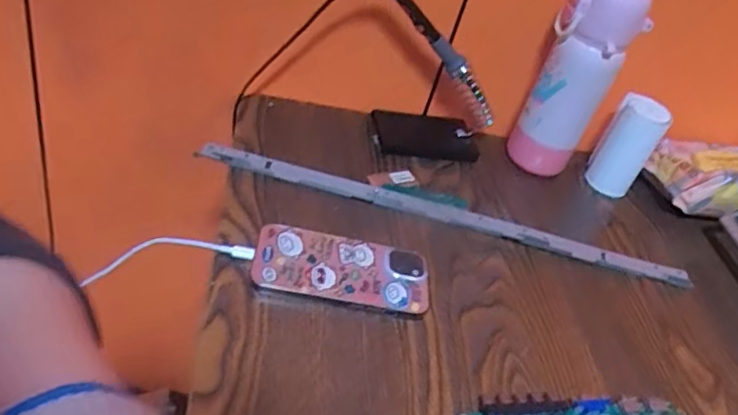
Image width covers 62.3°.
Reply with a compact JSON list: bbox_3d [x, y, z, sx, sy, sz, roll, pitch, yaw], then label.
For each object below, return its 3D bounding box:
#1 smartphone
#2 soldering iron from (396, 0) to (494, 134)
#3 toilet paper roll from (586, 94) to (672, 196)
[{"bbox_3d":[-0.022,0.052,0.511,0.145,0.006,0.071,10,49,-10],"label":"smartphone"},{"bbox_3d":[0.073,-0.150,0.615,0.033,0.223,0.035,-37,45,11],"label":"soldering iron"},{"bbox_3d":[0.285,-0.070,0.682,0.055,0.112,0.048,31,33,17],"label":"toilet paper roll"}]

